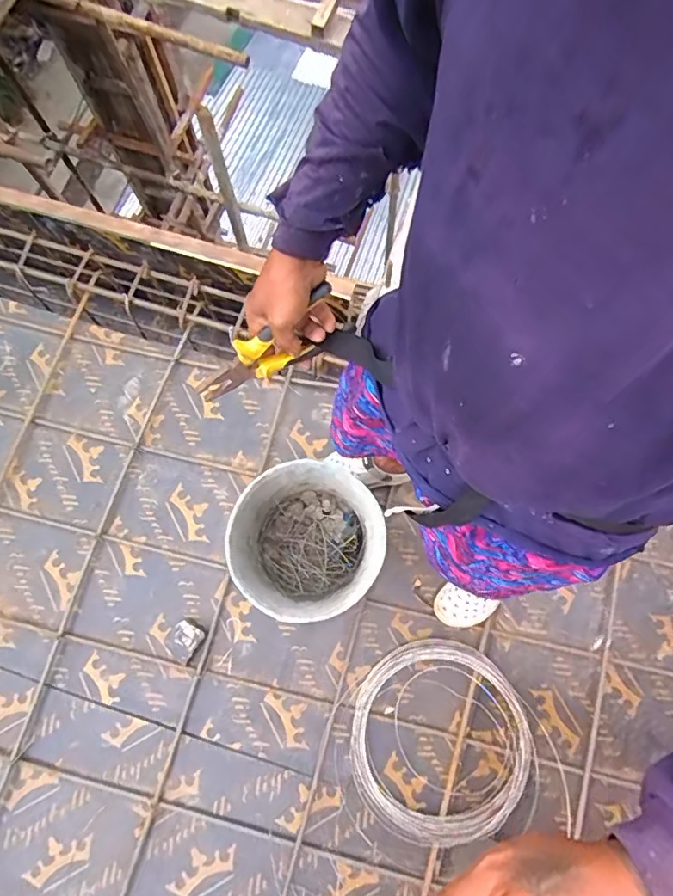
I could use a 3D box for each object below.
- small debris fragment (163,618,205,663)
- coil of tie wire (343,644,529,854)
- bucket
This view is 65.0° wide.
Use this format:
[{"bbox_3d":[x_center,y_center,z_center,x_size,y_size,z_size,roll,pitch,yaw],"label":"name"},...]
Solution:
[{"bbox_3d":[-0.370,0.463,1.274,0.077,0.031,0.084,33,79,7],"label":"small debris fragment"},{"bbox_3d":[0.238,0.690,1.247,0.427,0.029,0.422,0,77,0],"label":"coil of tie wire"},{"bbox_3d":[-0.057,0.210,1.170,0.295,0.299,0.305,0,77,0],"label":"bucket"}]

